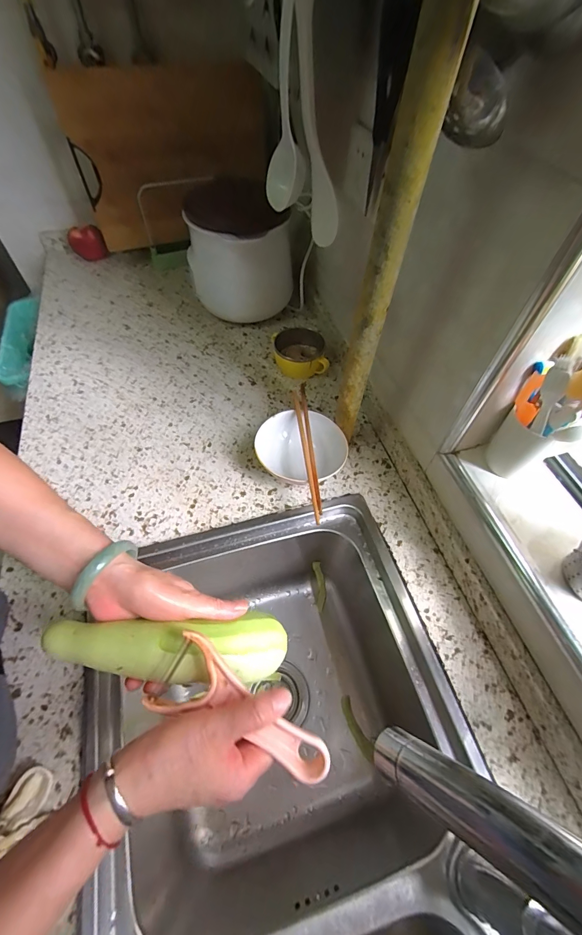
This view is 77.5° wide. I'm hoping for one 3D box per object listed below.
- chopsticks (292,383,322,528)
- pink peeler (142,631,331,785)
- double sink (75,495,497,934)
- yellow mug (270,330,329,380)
[{"bbox_3d":[0.025,-0.030,0.533,0.019,0.016,0.228,-5,57,-5],"label":"chopsticks"},{"bbox_3d":[-0.038,0.191,0.275,0.139,0.037,0.057,34,61,5],"label":"pink peeler"},{"bbox_3d":[0.018,0.431,0.414,0.396,0.224,0.723,-11,57,-9],"label":"double sink"},{"bbox_3d":[0.017,-0.219,0.701,0.095,0.054,0.086,-4,57,-4],"label":"yellow mug"}]

